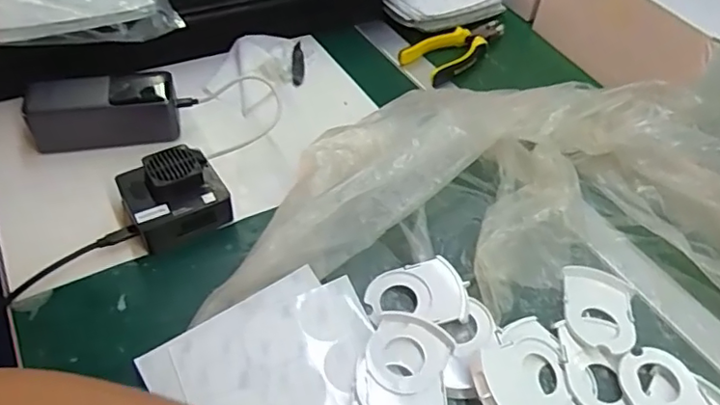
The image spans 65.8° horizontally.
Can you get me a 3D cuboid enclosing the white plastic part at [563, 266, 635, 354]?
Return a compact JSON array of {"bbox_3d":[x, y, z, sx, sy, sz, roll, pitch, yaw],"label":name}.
[{"bbox_3d":[0.190,0.084,0.446,0.054,0.009,0.076,13,50,8],"label":"white plastic part"}]

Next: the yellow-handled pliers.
[{"bbox_3d":[0.125,-0.197,0.697,0.164,0.020,0.063,-33,58,-30],"label":"yellow-handled pliers"}]

